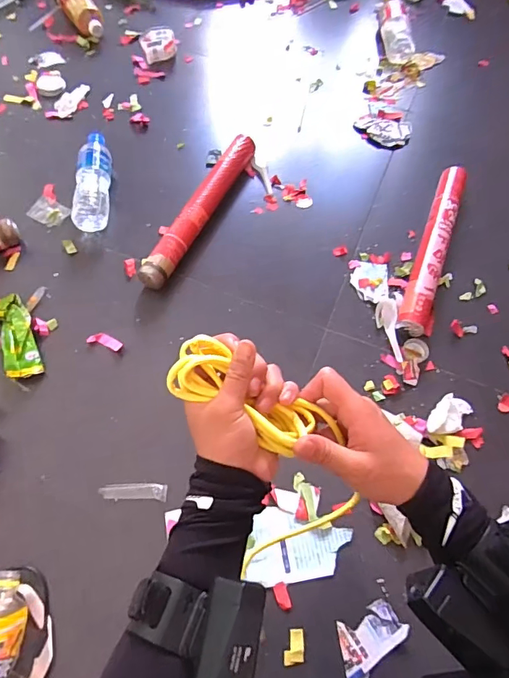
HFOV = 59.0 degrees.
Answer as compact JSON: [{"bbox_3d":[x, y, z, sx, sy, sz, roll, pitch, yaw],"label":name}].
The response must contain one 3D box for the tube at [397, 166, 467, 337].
[{"bbox_3d":[0.324,-0.162,0.801,0.061,0.045,0.355,20,67,9],"label":"tube"}]

